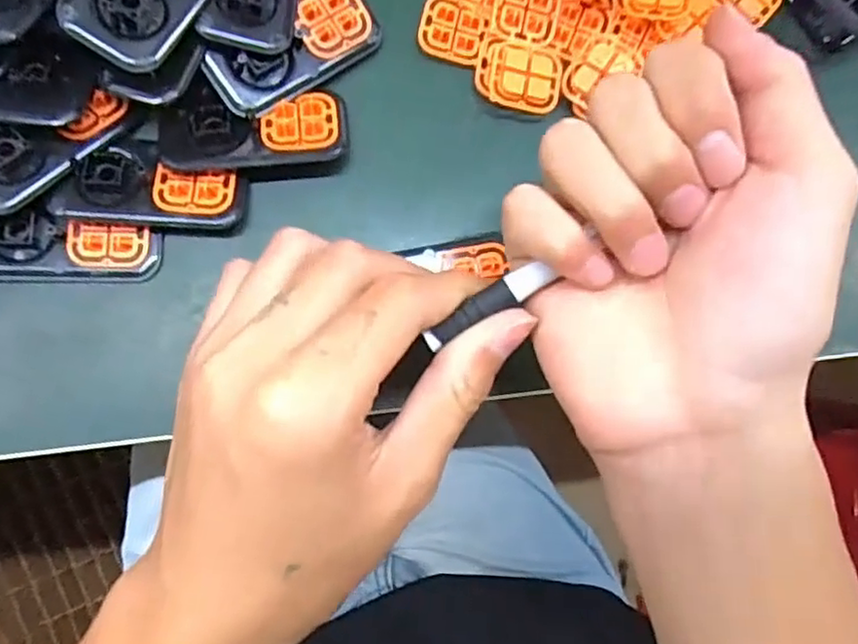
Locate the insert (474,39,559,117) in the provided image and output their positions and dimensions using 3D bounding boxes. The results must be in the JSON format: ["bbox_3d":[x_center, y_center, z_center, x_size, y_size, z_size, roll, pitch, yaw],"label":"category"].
[{"bbox_3d":[0.040,-0.107,0.288,0.035,0.007,0.032,9,81,-4],"label":"insert"}]

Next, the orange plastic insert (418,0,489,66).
[{"bbox_3d":[0.011,-0.130,0.294,0.028,0.006,0.027,11,81,-3],"label":"orange plastic insert"}]

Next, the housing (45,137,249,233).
[{"bbox_3d":[-0.112,-0.056,0.269,0.073,0.007,0.038,6,82,-4],"label":"housing"}]

